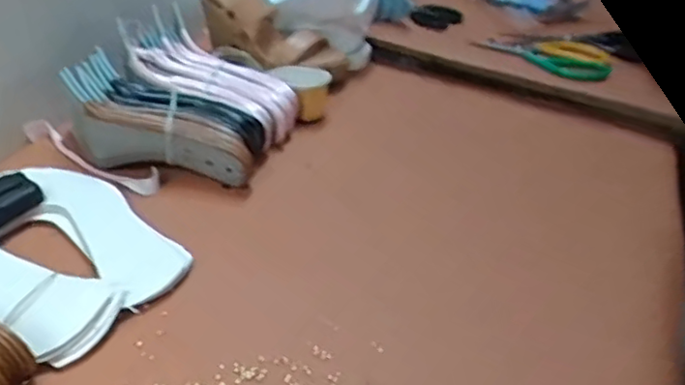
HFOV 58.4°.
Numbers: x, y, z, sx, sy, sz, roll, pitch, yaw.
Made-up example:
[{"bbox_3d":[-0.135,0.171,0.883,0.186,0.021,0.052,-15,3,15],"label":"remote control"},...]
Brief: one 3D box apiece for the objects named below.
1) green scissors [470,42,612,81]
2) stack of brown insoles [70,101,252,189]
[{"bbox_3d":[0.285,-0.192,0.889,0.194,0.020,0.055,21,40,18],"label":"green scissors"},{"bbox_3d":[-0.192,-0.058,0.658,0.196,0.060,0.051,10,38,9],"label":"stack of brown insoles"}]

